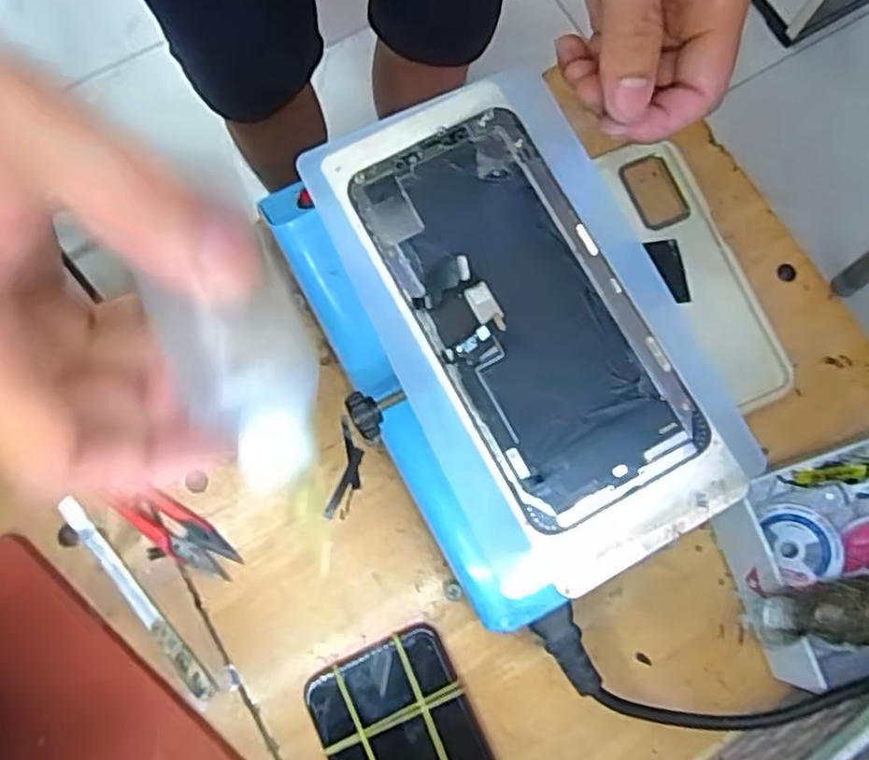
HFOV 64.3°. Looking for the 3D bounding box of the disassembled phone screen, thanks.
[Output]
[{"bbox_3d":[0.032,-0.028,0.255,0.075,0.012,0.153,-28,79,-7],"label":"disassembled phone screen"}]

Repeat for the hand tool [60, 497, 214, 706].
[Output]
[{"bbox_3d":[-0.158,0.115,0.365,0.010,0.004,0.129,-40,81,-9],"label":"hand tool"}]

